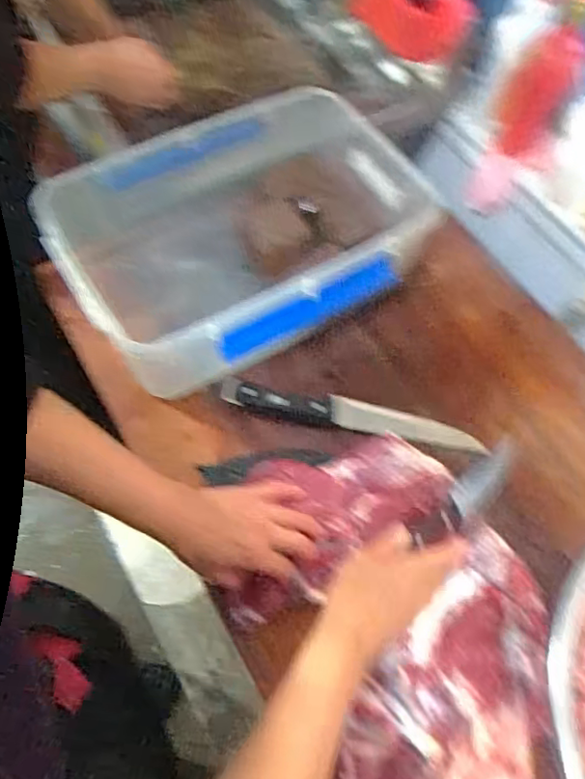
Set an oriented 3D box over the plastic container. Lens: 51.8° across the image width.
[{"bbox_3d":[-0.065,-0.188,0.763,0.423,0.142,0.307,-26,66,-16],"label":"plastic container"}]

